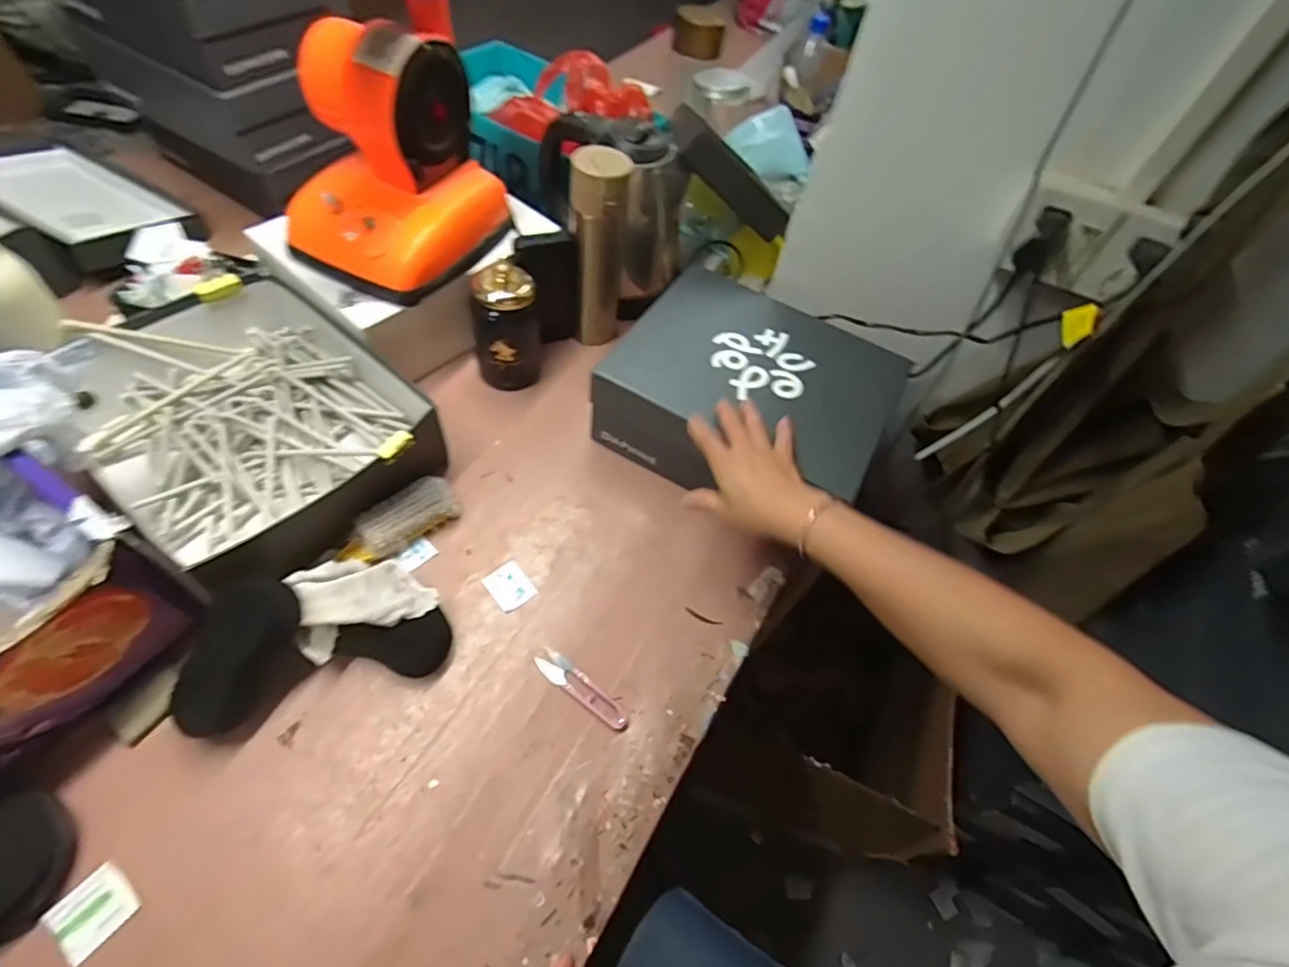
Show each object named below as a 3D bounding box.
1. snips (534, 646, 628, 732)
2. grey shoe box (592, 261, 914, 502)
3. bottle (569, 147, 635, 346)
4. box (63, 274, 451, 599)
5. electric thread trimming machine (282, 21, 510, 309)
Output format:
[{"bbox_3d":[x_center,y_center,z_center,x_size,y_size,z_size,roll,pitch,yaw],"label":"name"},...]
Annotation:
[{"bbox_3d":[-0.058,0.191,0.550,0.104,0.004,0.026,34,58,13],"label":"snips"},{"bbox_3d":[0.120,-0.107,0.690,0.287,0.111,0.233,24,56,12],"label":"grey shoe box"},{"bbox_3d":[-0.057,-0.285,0.730,0.066,0.240,0.065,1,55,-7],"label":"bottle"},{"bbox_3d":[-0.409,-0.068,0.613,0.335,0.091,0.262,40,60,17],"label":"box"},{"bbox_3d":[-0.273,-0.346,0.625,0.163,0.198,0.200,25,56,12],"label":"electric thread trimming machine"}]

